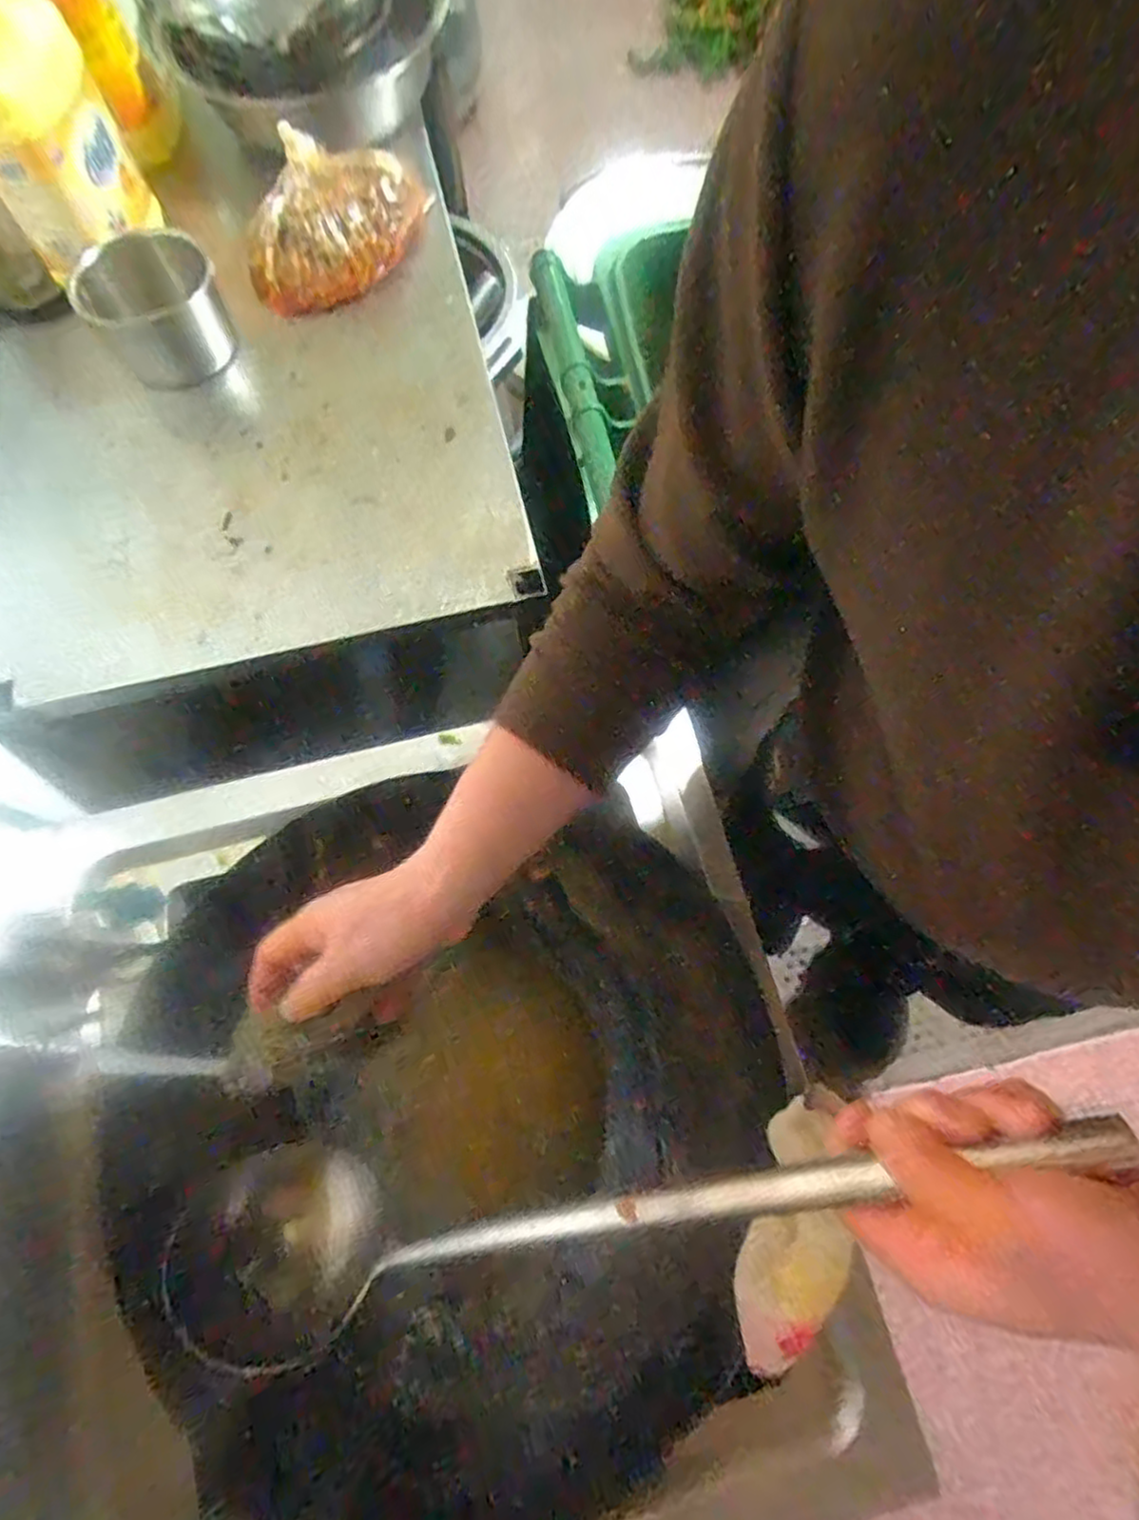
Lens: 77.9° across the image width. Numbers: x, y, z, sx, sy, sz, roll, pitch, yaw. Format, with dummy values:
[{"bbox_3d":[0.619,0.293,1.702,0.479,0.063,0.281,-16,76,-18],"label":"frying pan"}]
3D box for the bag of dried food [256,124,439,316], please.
[{"bbox_3d":[-0.250,-0.566,0.747,0.120,0.083,0.201,21,72,9],"label":"bag of dried food"}]

